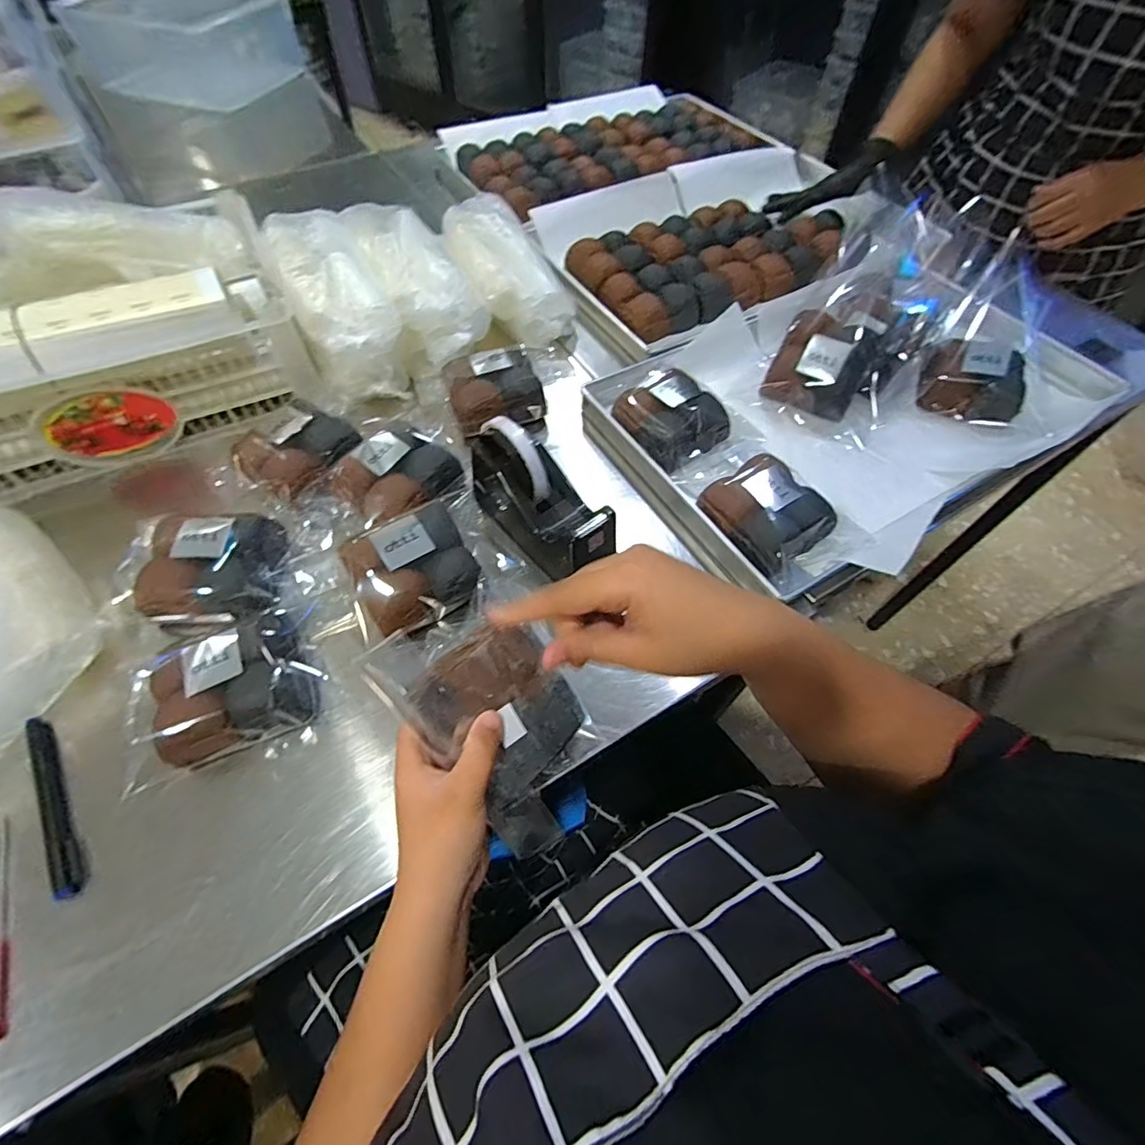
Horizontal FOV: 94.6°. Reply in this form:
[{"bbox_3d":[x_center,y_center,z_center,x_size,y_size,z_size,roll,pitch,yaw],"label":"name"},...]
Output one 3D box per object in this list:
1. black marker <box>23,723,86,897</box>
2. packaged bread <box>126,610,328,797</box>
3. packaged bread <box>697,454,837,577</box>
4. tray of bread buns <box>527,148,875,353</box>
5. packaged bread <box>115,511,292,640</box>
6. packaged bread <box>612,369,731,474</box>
[{"bbox_3d":[-0.370,0.163,0.374,0.010,0.010,0.139,-32,64,-19],"label":"black marker"},{"bbox_3d":[-0.258,0.089,0.399,0.116,0.055,0.091,-21,61,-14],"label":"packaged bread"},{"bbox_3d":[0.182,-0.057,0.499,0.104,0.050,0.108,-29,63,-18],"label":"packaged bread"},{"bbox_3d":[0.233,-0.507,0.765,0.549,0.051,0.360,-25,62,-16],"label":"tray of bread buns"},{"bbox_3d":[-0.318,-0.002,0.461,0.124,0.064,0.113,-9,59,-7],"label":"packaged bread"},{"bbox_3d":[0.100,-0.160,0.559,0.102,0.048,0.114,-27,63,-17],"label":"packaged bread"}]

